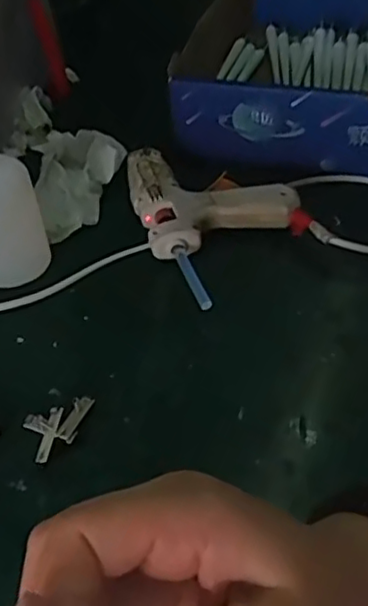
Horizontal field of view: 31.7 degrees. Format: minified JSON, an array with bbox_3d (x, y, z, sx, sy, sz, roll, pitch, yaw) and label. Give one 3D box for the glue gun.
[{"bbox_3d":[0.014,-0.069,0.474,0.105,0.025,0.158,-27,49,-20],"label":"glue gun"}]

